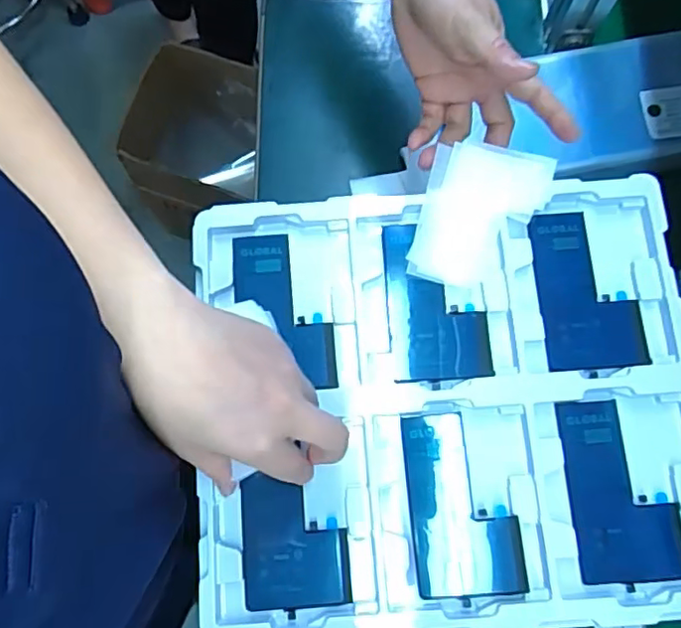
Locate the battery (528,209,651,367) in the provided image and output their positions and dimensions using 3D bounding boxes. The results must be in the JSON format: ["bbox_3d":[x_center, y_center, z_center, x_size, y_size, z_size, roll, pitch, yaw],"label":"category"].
[{"bbox_3d":[0.165,-0.016,0.403,0.064,0.005,0.106,-4,77,-2],"label":"battery"}]

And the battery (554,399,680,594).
[{"bbox_3d":[0.174,0.109,0.374,0.064,0.004,0.109,-5,77,-2],"label":"battery"}]

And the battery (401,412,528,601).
[{"bbox_3d":[0.075,0.117,0.372,0.063,0.006,0.107,-5,77,-2],"label":"battery"}]

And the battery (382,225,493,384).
[{"bbox_3d":[0.064,-0.008,0.403,0.065,0.005,0.105,-3,77,-1],"label":"battery"}]

